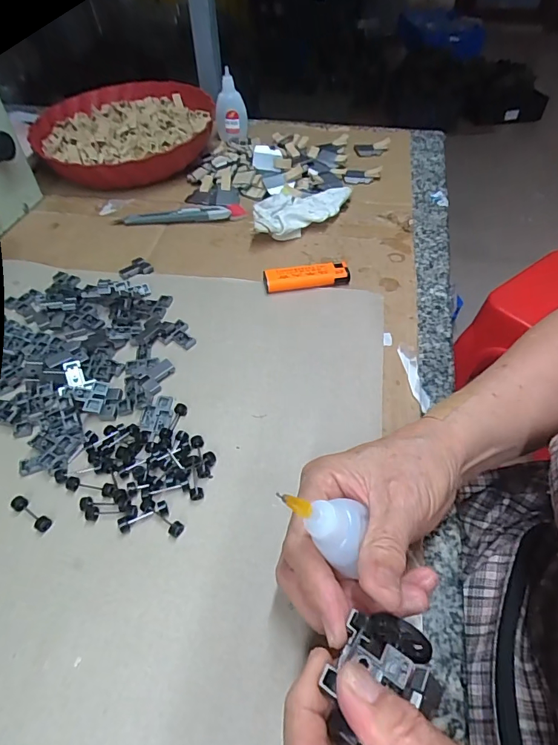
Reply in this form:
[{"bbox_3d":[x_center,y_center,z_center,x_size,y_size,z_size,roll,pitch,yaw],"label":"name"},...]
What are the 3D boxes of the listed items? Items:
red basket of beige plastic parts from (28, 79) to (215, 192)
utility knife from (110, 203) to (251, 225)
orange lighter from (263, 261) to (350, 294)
[{"bbox_3d":[-0.209,-0.334,0.613,0.237,0.057,0.238,0,49,0],"label":"red basket of beige plastic parts"},{"bbox_3d":[-0.114,-0.180,0.505,0.148,0.015,0.018,-3,49,-2],"label":"utility knife"},{"bbox_3d":[0.026,-0.091,0.420,0.081,0.017,0.021,-7,50,-6],"label":"orange lighter"}]

